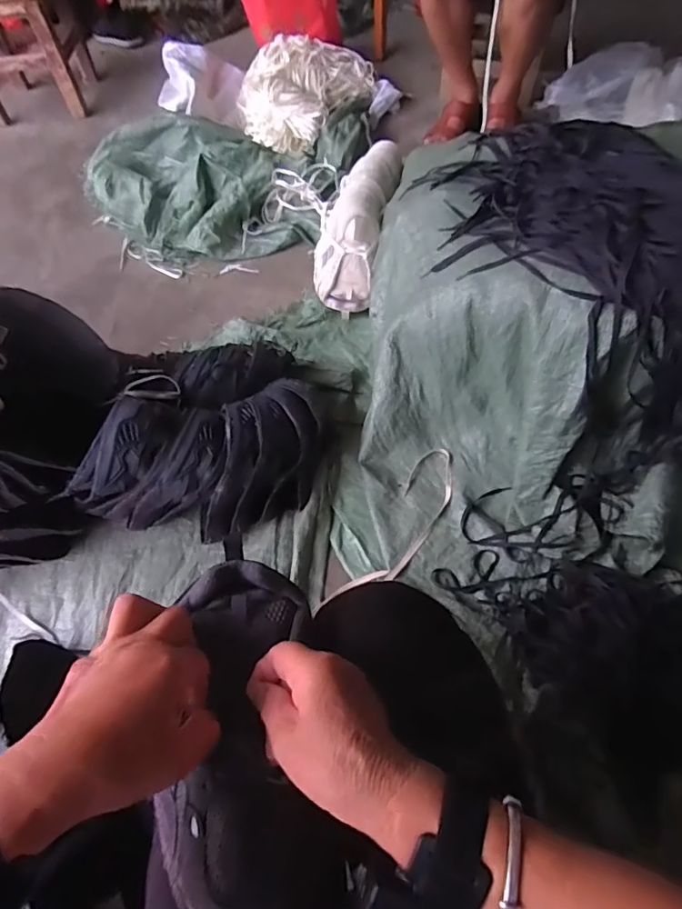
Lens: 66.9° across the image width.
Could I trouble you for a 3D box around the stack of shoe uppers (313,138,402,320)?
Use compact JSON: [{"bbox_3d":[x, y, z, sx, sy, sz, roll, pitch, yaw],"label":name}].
[{"bbox_3d":[0.034,-0.498,1.121,0.150,0.173,0.368,13,61,12],"label":"stack of shoe uppers"}]

